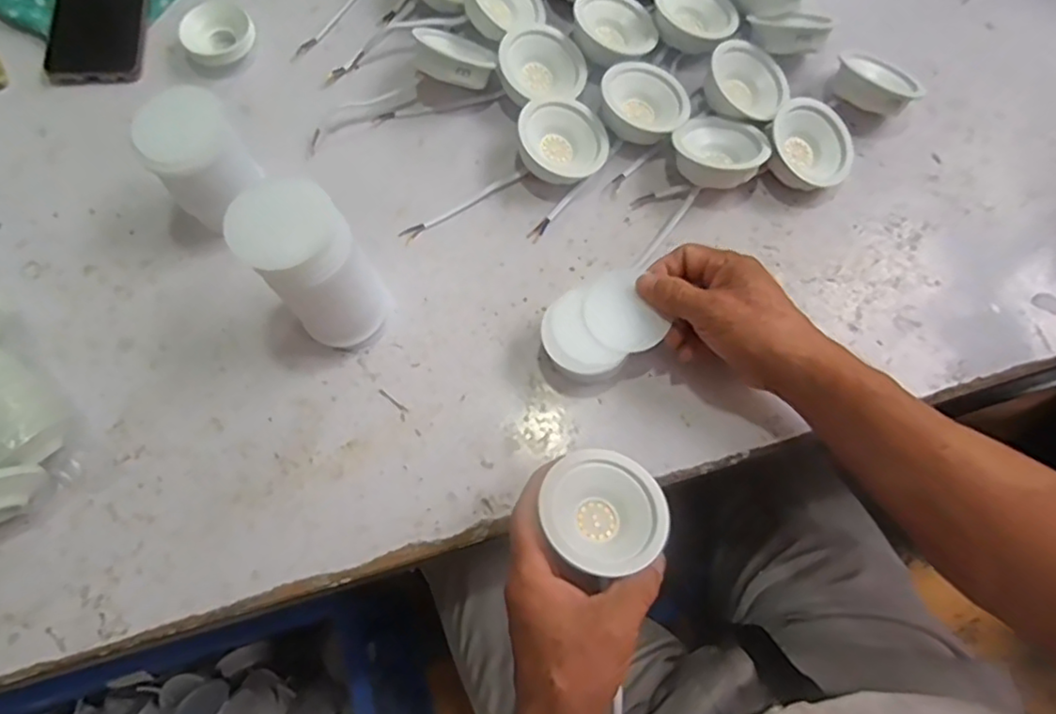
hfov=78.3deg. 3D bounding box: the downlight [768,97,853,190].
[{"bbox_3d":[0.216,-0.162,0.504,0.069,0.026,0.069,4,78,-21],"label":"downlight"}]

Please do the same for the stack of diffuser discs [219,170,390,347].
[{"bbox_3d":[-0.133,-0.055,0.416,0.067,0.124,0.067,-29,74,-10],"label":"stack of diffuser discs"}]

